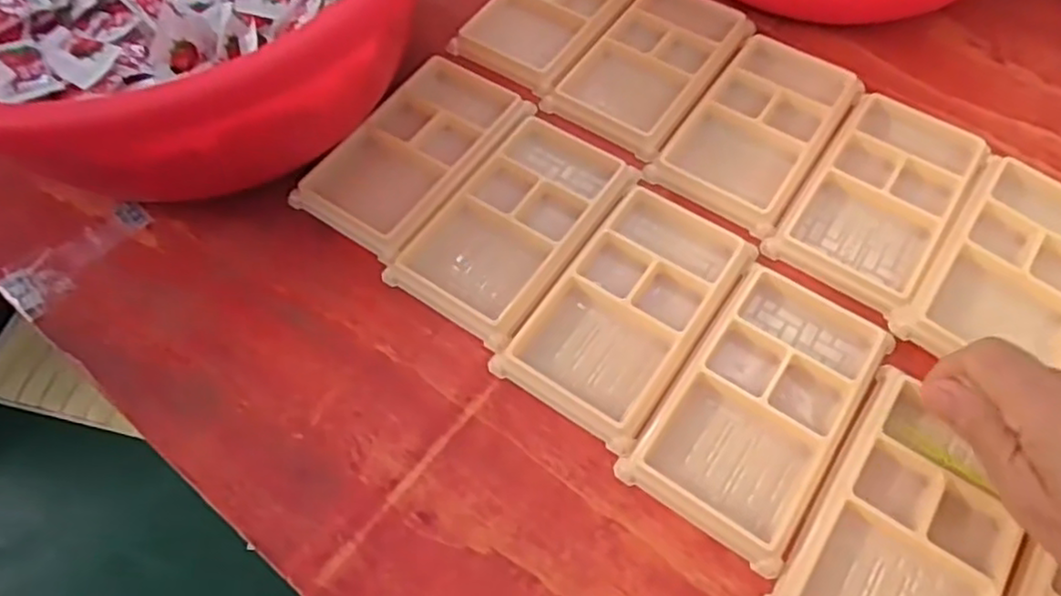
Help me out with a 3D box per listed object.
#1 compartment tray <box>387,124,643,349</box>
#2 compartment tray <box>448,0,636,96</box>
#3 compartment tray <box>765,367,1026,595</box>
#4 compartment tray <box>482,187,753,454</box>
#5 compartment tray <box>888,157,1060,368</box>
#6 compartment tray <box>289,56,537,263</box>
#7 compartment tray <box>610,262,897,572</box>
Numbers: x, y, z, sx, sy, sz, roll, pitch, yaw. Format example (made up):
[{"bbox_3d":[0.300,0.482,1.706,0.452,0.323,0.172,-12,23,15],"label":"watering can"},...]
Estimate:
[{"bbox_3d":[-0.006,-0.043,0.380,0.084,0.009,0.136,30,67,17],"label":"compartment tray"},{"bbox_3d":[0.017,-0.193,0.457,0.080,0.010,0.131,32,67,17],"label":"compartment tray"},{"bbox_3d":[0.164,0.103,0.300,0.076,0.017,0.129,31,67,17],"label":"compartment tray"},{"bbox_3d":[0.052,0.004,0.355,0.080,0.009,0.136,31,67,17],"label":"compartment tray"},{"bbox_3d":[0.253,-0.014,0.356,0.075,0.014,0.137,36,69,19],"label":"compartment tray"},{"bbox_3d":[-0.065,-0.087,0.407,0.079,0.011,0.136,30,67,17],"label":"compartment tray"},{"bbox_3d":[0.114,0.050,0.332,0.077,0.017,0.138,32,68,18],"label":"compartment tray"}]

